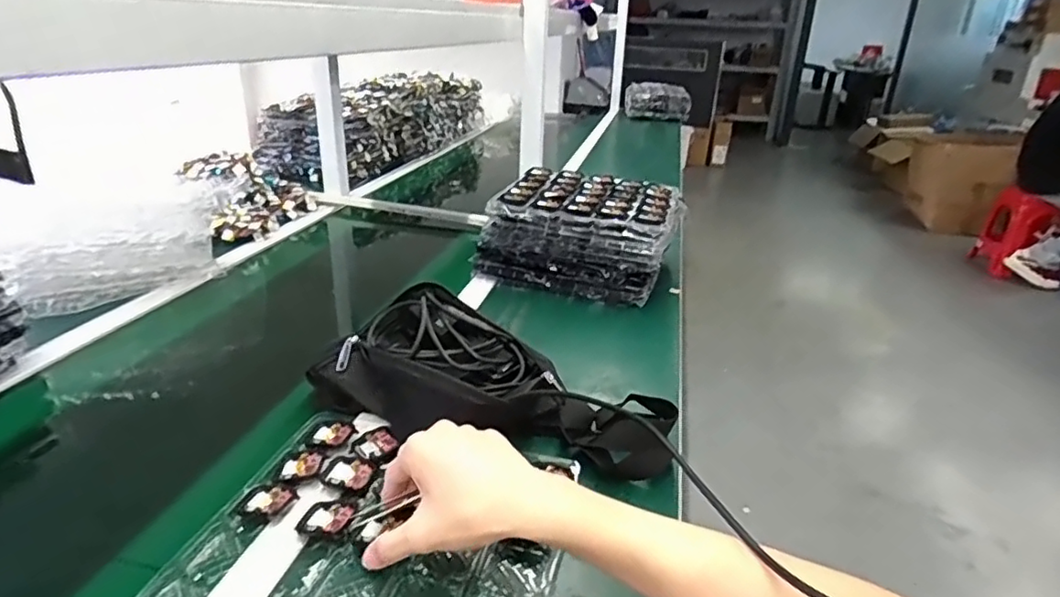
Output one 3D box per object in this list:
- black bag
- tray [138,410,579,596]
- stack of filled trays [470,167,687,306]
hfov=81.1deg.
[{"bbox_3d":[-0.039,0.080,0.644,0.373,0.107,0.130,10,25,17],"label":"black bag"},{"bbox_3d":[-0.121,0.193,0.503,0.284,0.020,0.260,7,24,11],"label":"tray"},{"bbox_3d":[0.095,-0.116,1.065,0.291,0.132,0.257,10,25,18],"label":"stack of filled trays"}]

